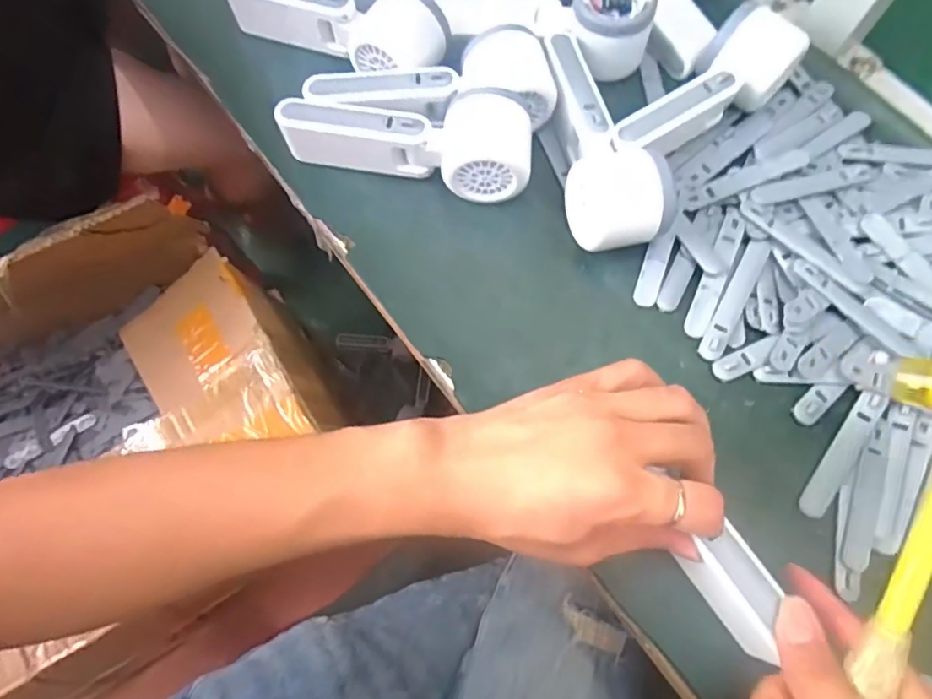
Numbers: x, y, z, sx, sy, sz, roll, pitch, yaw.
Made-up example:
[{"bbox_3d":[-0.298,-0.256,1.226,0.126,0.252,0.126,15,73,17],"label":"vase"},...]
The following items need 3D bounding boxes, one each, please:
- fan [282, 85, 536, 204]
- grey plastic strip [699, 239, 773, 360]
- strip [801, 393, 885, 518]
[{"bbox_3d":[-0.038,-0.149,0.393,0.168,0.049,0.071,14,71,2],"label":"fan"},{"bbox_3d":[0.179,-0.034,0.380,0.016,0.004,0.092,29,77,10],"label":"grey plastic strip"},{"bbox_3d":[0.233,0.064,0.352,0.016,0.004,0.089,33,80,22],"label":"strip"}]

